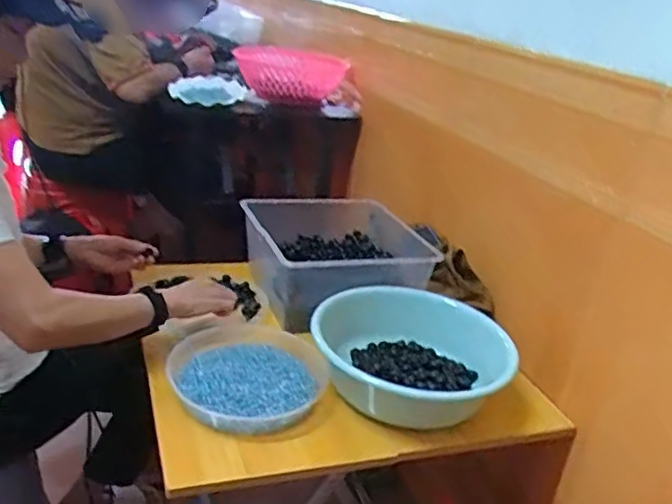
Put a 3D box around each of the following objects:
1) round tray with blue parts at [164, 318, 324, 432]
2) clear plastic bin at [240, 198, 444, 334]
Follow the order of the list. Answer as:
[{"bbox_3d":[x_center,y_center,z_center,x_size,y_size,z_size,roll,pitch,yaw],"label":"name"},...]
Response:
[{"bbox_3d":[-0.128,0.175,0.967,0.234,0.040,0.256,-2,26,-22],"label":"round tray with blue parts"},{"bbox_3d":[-0.001,0.017,1.211,0.287,0.137,0.316,-4,26,-25],"label":"clear plastic bin"}]

